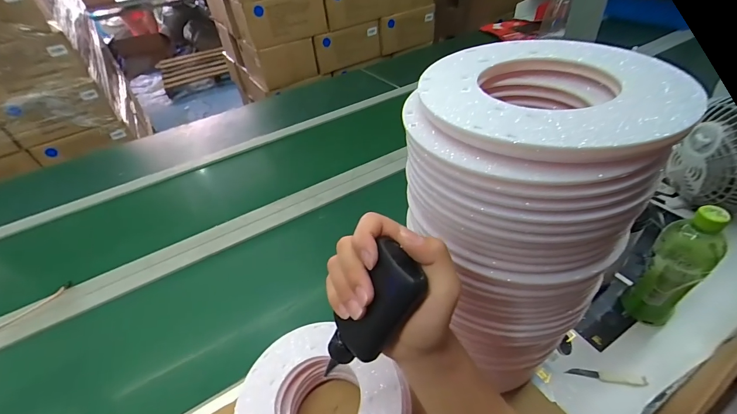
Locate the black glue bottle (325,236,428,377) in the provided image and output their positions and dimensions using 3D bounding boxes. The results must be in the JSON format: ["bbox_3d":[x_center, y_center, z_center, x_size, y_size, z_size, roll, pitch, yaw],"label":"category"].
[{"bbox_3d":[-0.001,0.088,0.273,0.023,0.125,0.041,13,31,-32],"label":"black glue bottle"}]

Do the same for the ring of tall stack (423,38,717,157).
[{"bbox_3d":[0.131,-0.095,0.270,0.173,0.015,0.190,-4,41,4],"label":"ring of tall stack"}]

